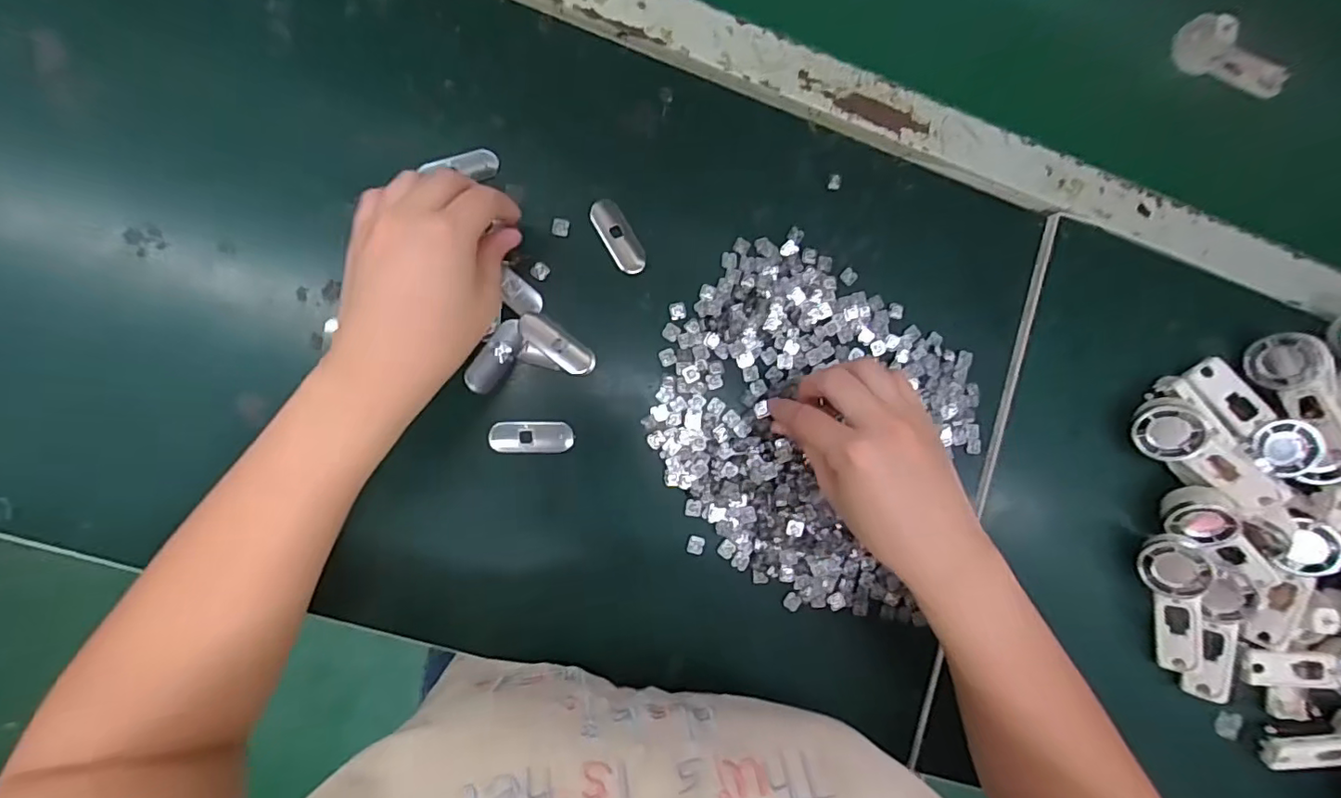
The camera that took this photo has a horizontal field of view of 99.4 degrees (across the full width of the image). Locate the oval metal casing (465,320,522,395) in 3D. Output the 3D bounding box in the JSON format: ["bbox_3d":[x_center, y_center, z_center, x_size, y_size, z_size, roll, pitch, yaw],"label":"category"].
[{"bbox_3d":[-0.107,-0.026,0.350,0.019,0.004,0.049,35,82,-6],"label":"oval metal casing"}]

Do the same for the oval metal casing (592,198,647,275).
[{"bbox_3d":[-0.033,-0.105,0.365,0.020,0.004,0.051,-33,92,-10],"label":"oval metal casing"}]

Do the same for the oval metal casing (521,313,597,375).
[{"bbox_3d":[-0.071,-0.034,0.357,0.053,0.004,0.018,36,82,-6],"label":"oval metal casing"}]

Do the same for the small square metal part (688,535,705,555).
[{"bbox_3d":[0.017,0.094,0.363,0.010,0.004,0.011,15,84,-8],"label":"small square metal part"}]

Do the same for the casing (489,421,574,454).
[{"bbox_3d":[-0.086,0.024,0.352,0.050,0.004,0.019,1,87,-9],"label":"casing"}]

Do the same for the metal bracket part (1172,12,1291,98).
[{"bbox_3d":[0.442,-0.267,0.444,0.098,0.030,0.031,17,84,-8],"label":"metal bracket part"}]

